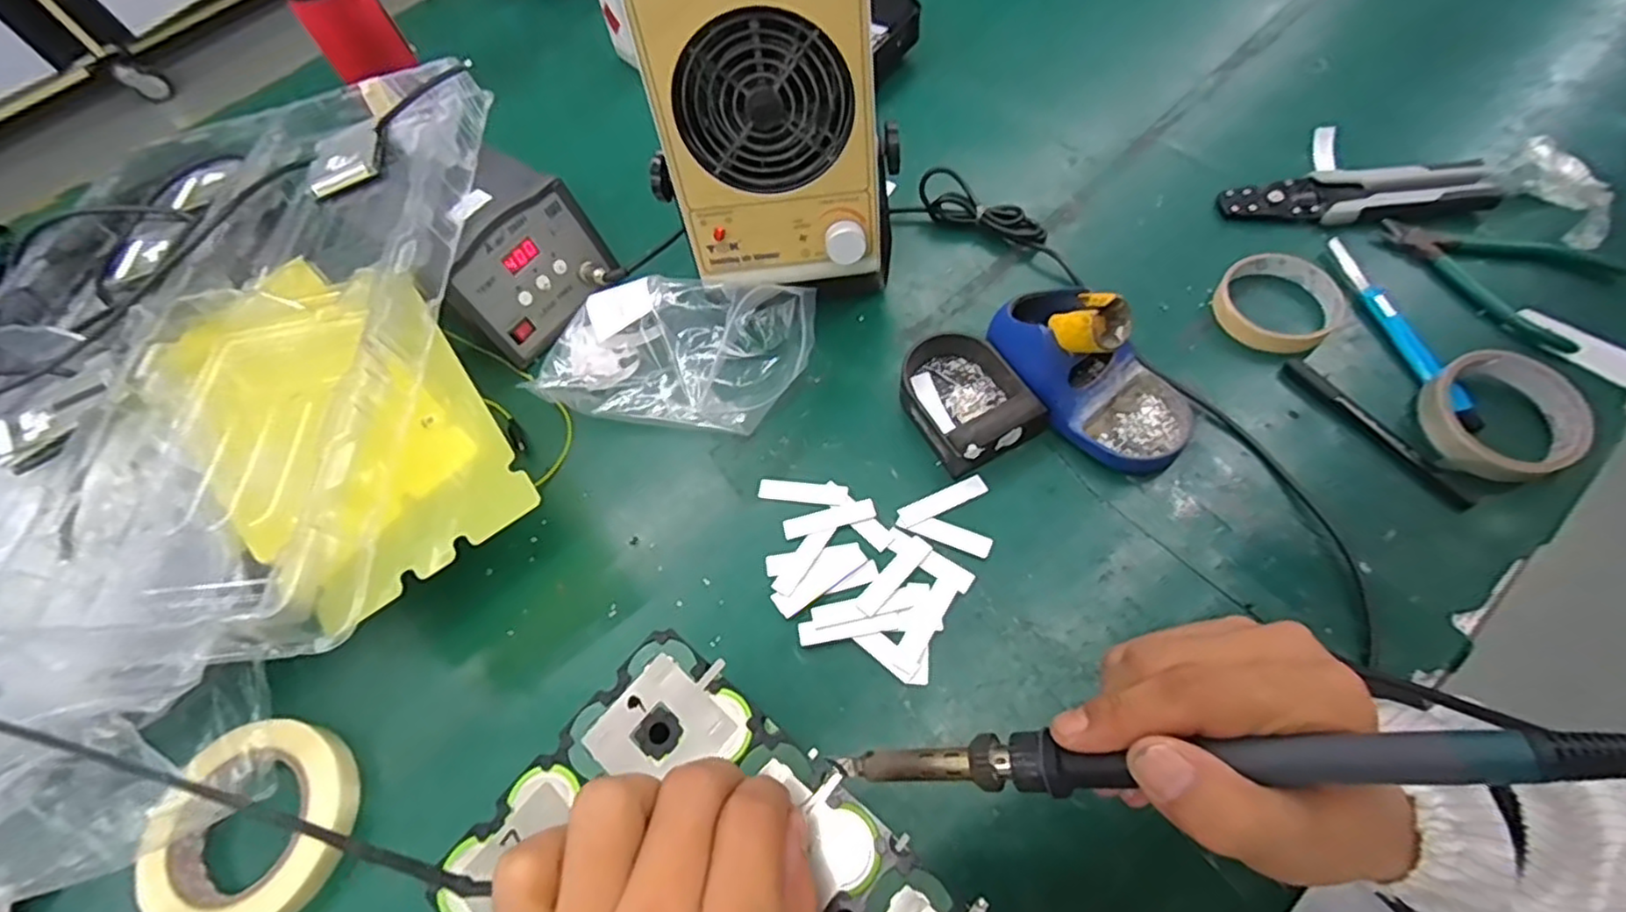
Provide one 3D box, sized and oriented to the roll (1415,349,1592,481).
[{"bbox_3d":[0.460,-0.028,0.454,0.094,0.021,0.087,-3,62,5],"label":"roll"}]

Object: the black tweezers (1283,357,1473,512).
[{"bbox_3d":[0.392,-0.019,0.478,0.014,0.010,0.140,-32,64,-10],"label":"black tweezers"}]

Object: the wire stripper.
[{"bbox_3d":[0.453,-0.218,0.564,0.211,0.024,0.054,-1,62,6],"label":"wire stripper"}]

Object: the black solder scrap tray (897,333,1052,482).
[{"bbox_3d":[0.111,-0.046,0.507,0.081,0.032,0.113,-26,62,-7],"label":"black solder scrap tray"}]

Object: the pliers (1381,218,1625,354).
[{"bbox_3d":[0.519,-0.146,0.526,0.144,0.020,0.106,37,72,22],"label":"pliers"}]

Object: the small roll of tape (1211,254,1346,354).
[{"bbox_3d":[0.359,-0.117,0.529,0.085,0.026,0.083,-3,62,5],"label":"small roll of tape"}]

